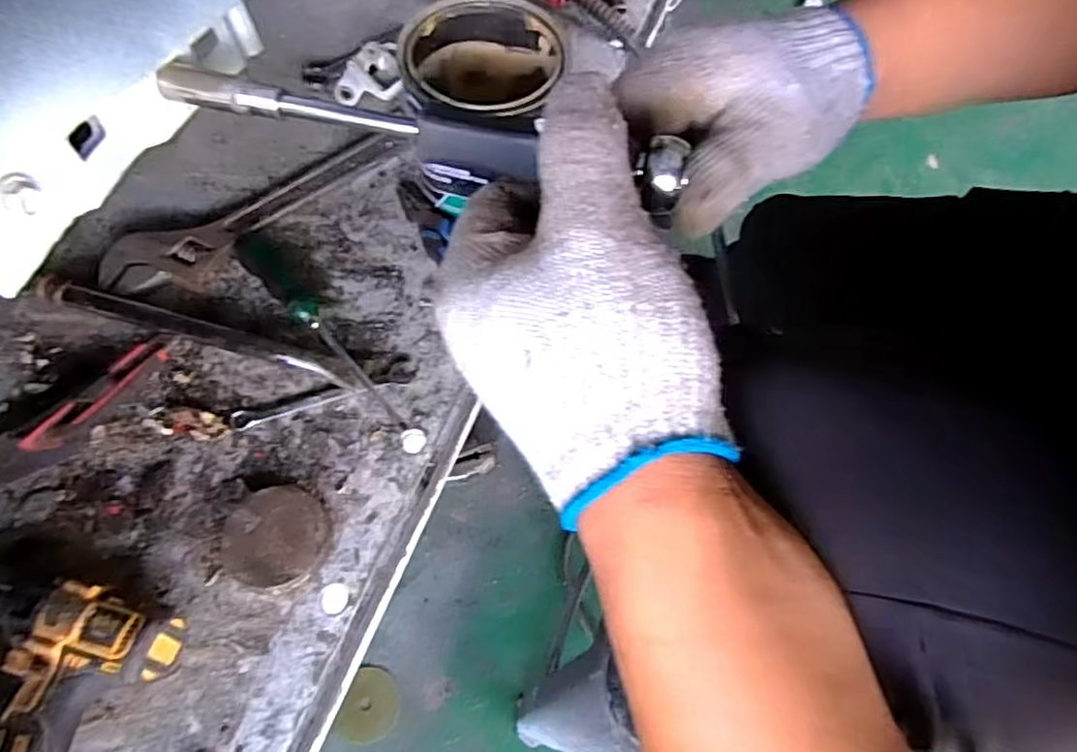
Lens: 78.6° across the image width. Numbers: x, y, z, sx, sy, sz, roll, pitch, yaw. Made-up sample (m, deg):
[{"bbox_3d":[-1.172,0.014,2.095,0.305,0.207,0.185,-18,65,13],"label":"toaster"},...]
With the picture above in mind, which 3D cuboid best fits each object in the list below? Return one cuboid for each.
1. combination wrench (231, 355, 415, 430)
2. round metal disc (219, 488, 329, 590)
[{"bbox_3d":[-0.196,0.015,0.602,0.162,0.008,0.028,-19,66,-12],"label":"combination wrench"},{"bbox_3d":[-0.213,0.132,0.540,0.079,0.025,0.080,1,64,-2],"label":"round metal disc"}]

